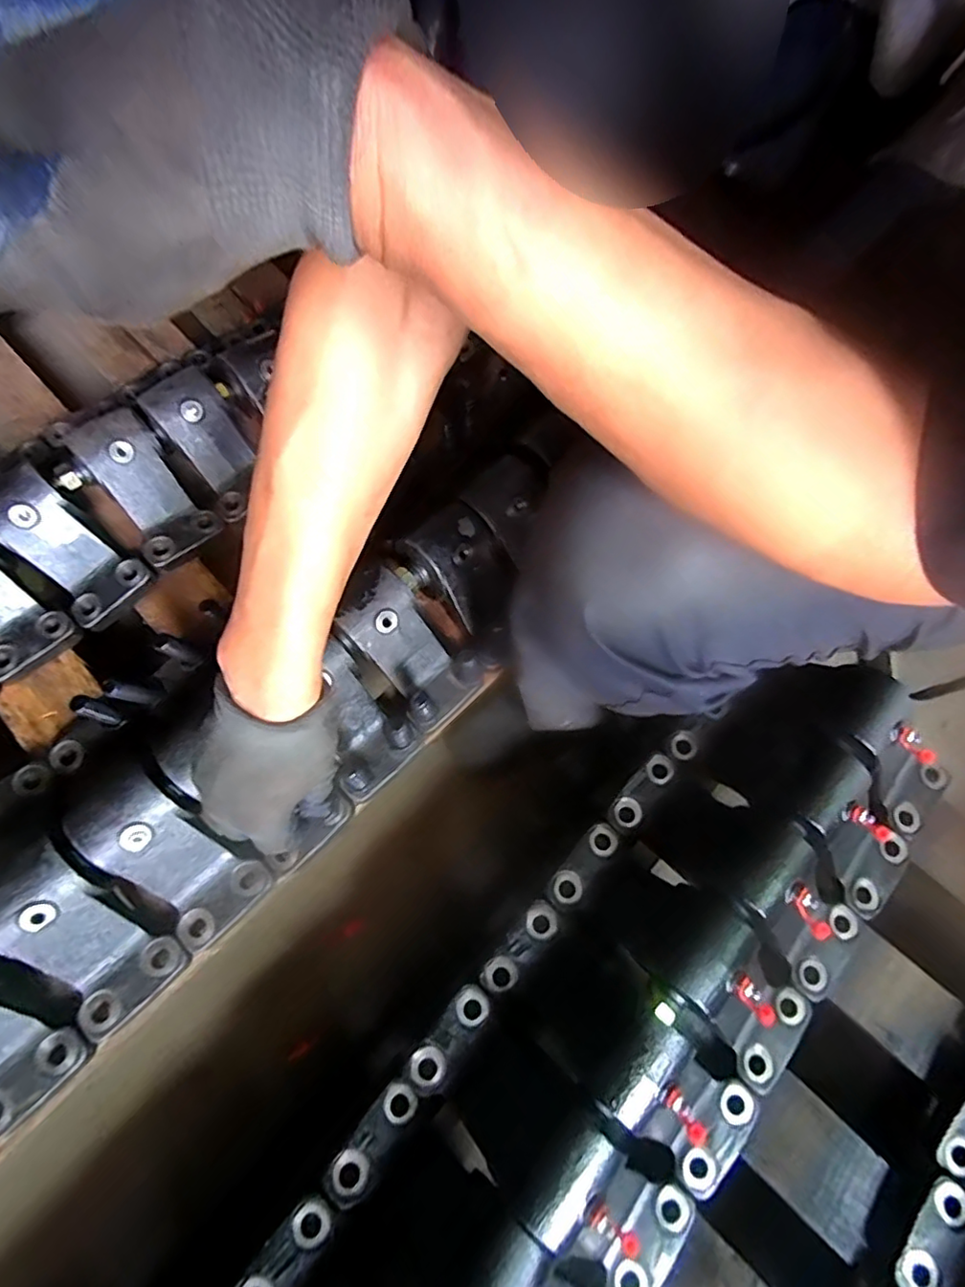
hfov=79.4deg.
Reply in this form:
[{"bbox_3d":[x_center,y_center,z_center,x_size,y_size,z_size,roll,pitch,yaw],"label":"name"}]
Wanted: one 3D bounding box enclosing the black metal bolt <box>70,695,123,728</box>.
[{"bbox_3d":[-0.322,0.059,0.491,0.015,0.059,0.016,25,69,6],"label":"black metal bolt"}]

